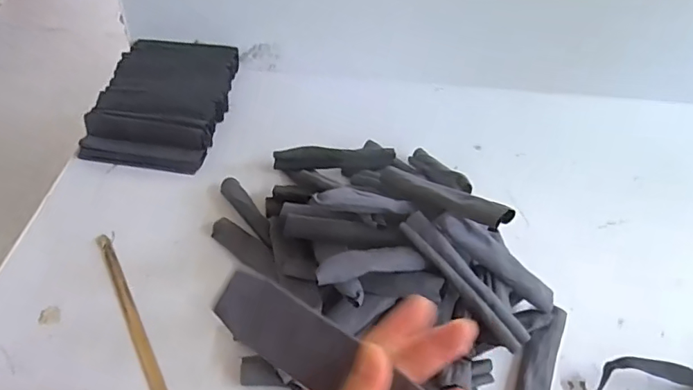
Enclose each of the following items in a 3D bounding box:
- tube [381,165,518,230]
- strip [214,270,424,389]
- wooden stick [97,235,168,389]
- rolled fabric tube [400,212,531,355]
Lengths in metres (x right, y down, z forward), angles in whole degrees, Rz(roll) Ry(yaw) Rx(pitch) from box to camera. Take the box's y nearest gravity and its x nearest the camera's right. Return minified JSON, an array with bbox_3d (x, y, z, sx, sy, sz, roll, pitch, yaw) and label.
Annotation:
[{"bbox_3d":[0.107,0.002,0.594,0.028,0.025,0.188,-30,32,-30],"label":"tube"},{"bbox_3d":[-0.004,0.103,0.292,0.169,0.043,0.005,30,10,14],"label":"strip"},{"bbox_3d":[-0.260,0.145,0.604,0.017,0.009,0.270,-22,51,-24],"label":"wooden stick"},{"bbox_3d":[0.133,0.097,0.566,0.032,0.011,0.185,-39,82,-10],"label":"rolled fabric tube"}]

